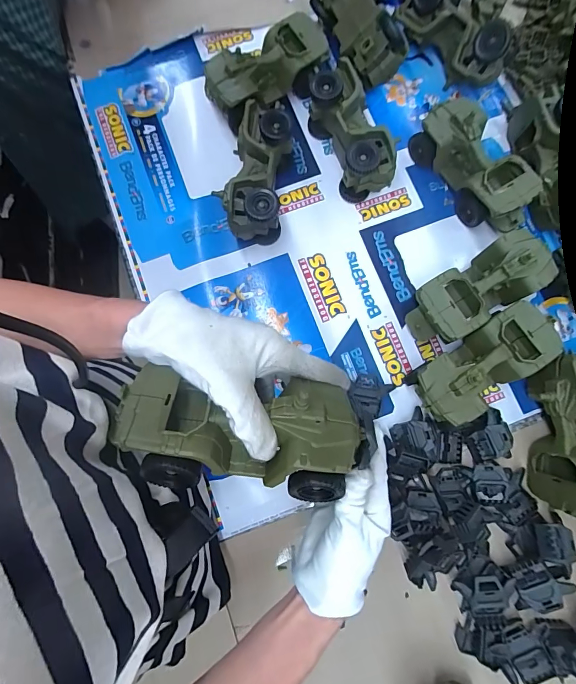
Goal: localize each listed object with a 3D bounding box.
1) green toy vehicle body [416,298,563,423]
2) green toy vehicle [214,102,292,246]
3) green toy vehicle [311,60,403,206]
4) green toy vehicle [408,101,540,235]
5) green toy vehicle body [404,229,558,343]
[{"bbox_3d":[0.241,0.028,0.475,0.175,0.078,0.079,-34,81,-5],"label":"green toy vehicle body"},{"bbox_3d":[-0.045,-0.235,0.526,0.087,0.081,0.183,3,80,2],"label":"green toy vehicle"},{"bbox_3d":[0.087,-0.287,0.534,0.069,0.080,0.170,-22,80,-3],"label":"green toy vehicle"},{"bbox_3d":[0.253,-0.236,0.523,0.083,0.079,0.183,-35,81,-5],"label":"green toy vehicle"},{"bbox_3d":[0.241,-0.064,0.493,0.179,0.080,0.077,-32,81,-4],"label":"green toy vehicle body"}]

